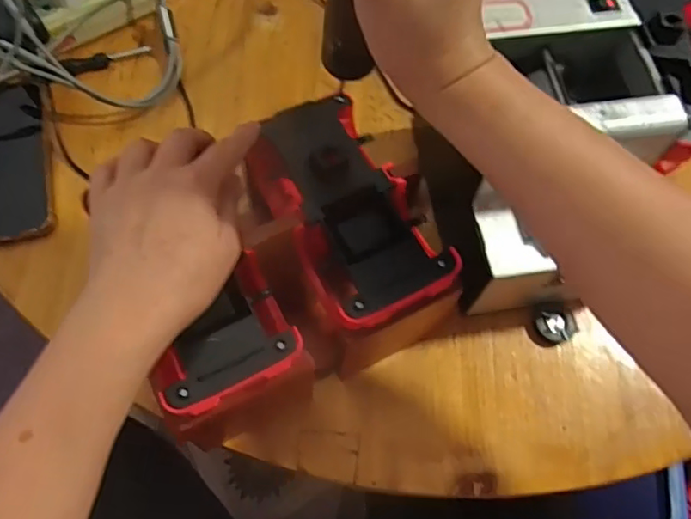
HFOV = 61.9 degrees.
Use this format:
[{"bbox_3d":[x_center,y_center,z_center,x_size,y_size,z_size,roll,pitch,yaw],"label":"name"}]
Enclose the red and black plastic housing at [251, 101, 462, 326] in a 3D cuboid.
[{"bbox_3d":[0.001,-0.032,0.358,0.083,0.033,0.148,-26,70,-13],"label":"red and black plastic housing"}]

